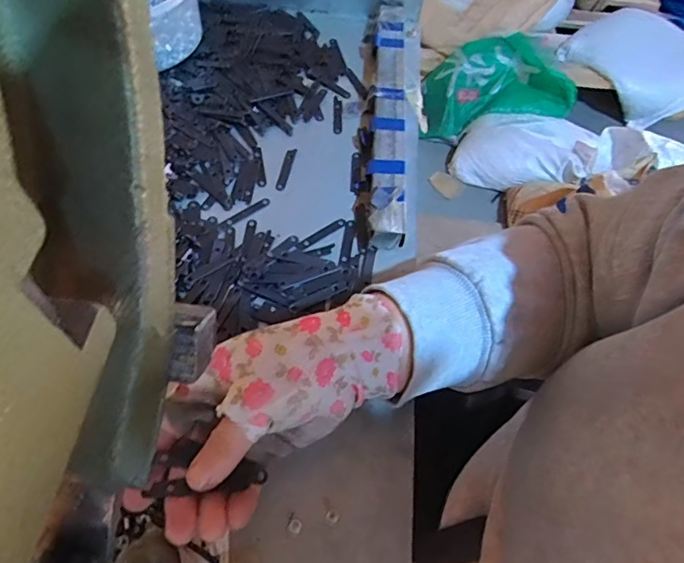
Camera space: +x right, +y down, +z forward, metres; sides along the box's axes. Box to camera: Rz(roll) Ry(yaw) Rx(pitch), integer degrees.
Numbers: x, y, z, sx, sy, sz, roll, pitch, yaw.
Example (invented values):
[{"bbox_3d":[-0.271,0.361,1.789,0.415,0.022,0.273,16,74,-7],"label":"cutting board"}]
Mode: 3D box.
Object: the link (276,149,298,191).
[{"bbox_3d":[-0.051,-0.105,0.467,0.009,0.004,0.052,10,58,2],"label":"link"}]

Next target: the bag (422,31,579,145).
[{"bbox_3d":[0.493,-0.639,1.714,0.520,0.220,0.278,-2,58,-5],"label":"bag"}]

